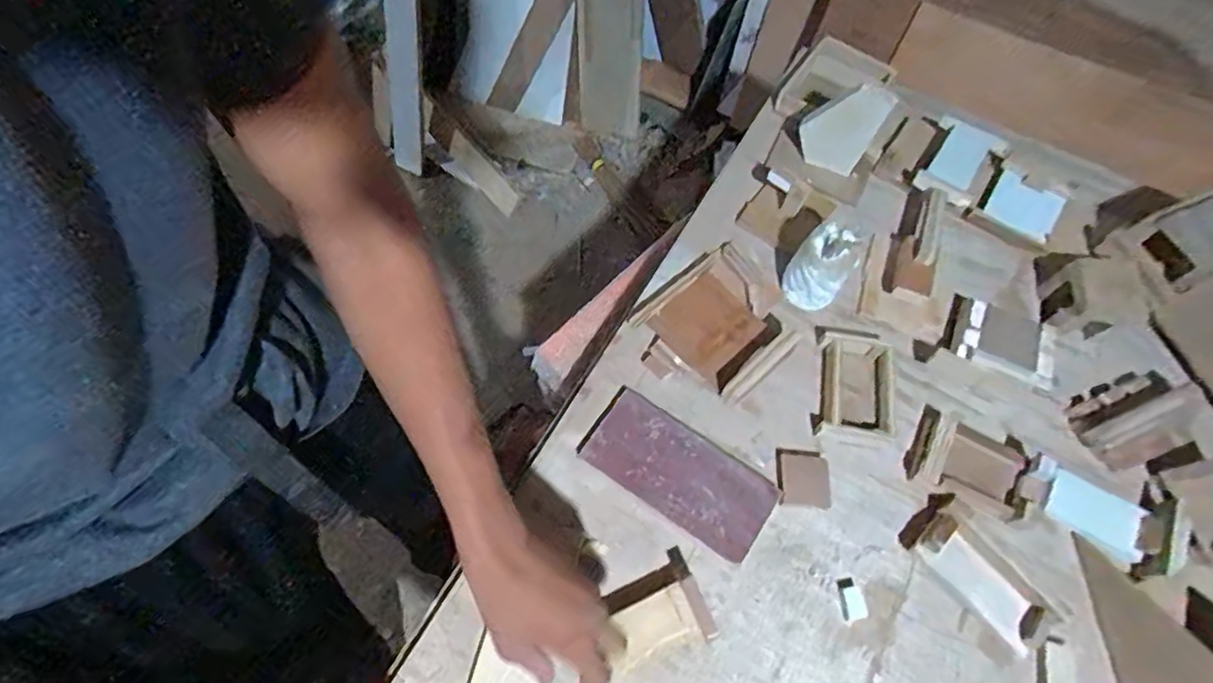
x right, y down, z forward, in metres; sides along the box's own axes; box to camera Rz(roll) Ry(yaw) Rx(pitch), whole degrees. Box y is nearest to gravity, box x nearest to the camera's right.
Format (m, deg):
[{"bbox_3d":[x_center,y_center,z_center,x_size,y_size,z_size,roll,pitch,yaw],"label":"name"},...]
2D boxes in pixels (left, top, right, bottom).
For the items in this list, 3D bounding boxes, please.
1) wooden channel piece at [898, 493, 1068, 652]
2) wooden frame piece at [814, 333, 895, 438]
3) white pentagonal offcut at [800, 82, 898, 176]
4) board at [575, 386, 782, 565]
[{"bbox_3d":[0.355,0.221,0.593,0.061,0.026,0.141,-35,70,-17],"label":"wooden channel piece"},{"bbox_3d":[0.271,0.046,0.674,0.076,0.031,0.119,9,64,3],"label":"wooden frame piece"},{"bbox_3d":[0.282,-0.260,0.745,0.017,0.137,0.082,-41,77,-19],"label":"white pentagonal offcut"},{"bbox_3d":[0.073,0.133,0.640,0.195,0.021,0.090,34,68,14],"label":"board"}]

